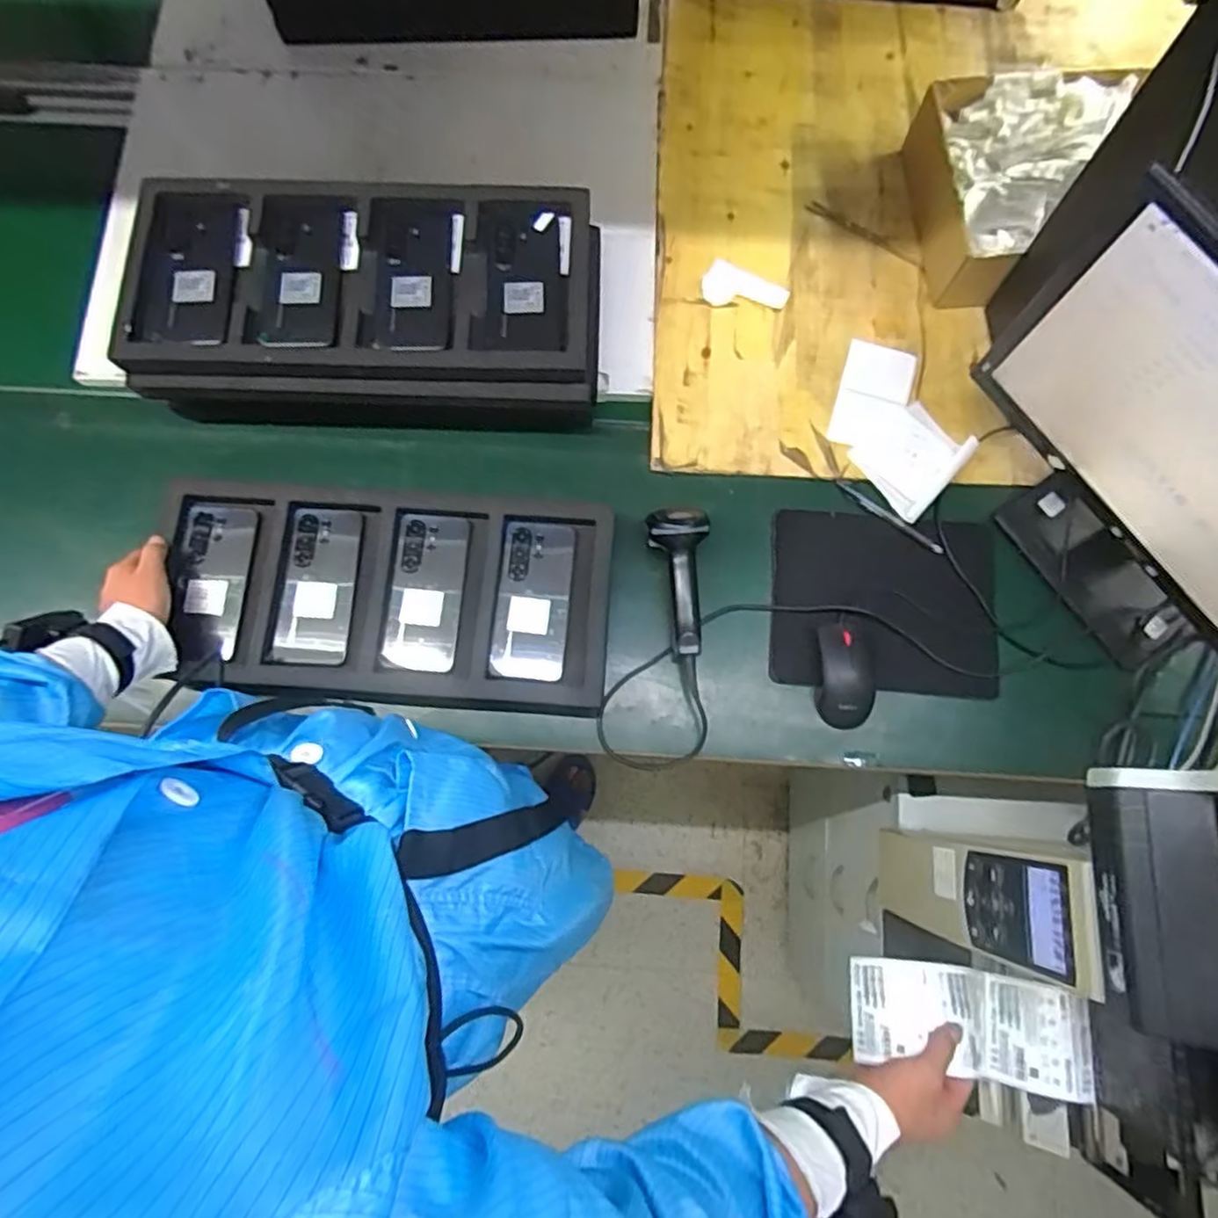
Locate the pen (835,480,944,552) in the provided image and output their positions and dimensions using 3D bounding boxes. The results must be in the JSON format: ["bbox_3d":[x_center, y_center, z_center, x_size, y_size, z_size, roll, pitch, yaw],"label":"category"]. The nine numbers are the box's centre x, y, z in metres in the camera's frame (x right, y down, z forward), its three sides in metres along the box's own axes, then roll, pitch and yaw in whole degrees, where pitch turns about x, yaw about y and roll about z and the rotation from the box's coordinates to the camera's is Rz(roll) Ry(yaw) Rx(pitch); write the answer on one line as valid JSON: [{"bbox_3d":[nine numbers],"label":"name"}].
[{"bbox_3d":[0.324,-0.106,0.800,0.139,0.007,0.013,38,81,9],"label":"pen"}]

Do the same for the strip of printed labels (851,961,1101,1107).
[{"bbox_3d":[0.308,0.358,0.600,0.181,0.040,0.083,4,78,14],"label":"strip of printed labels"}]

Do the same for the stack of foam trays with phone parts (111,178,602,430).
[{"bbox_3d":[-0.261,-0.330,0.787,0.498,0.142,0.252,1,78,2],"label":"stack of foam trays with phone parts"}]

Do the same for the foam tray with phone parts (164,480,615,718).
[{"bbox_3d":[-0.239,-0.010,0.752,0.467,0.049,0.230,7,78,1],"label":"foam tray with phone parts"}]

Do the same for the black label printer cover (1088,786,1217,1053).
[{"bbox_3d":[0.361,0.197,0.453,0.053,0.050,0.151,4,78,1],"label":"black label printer cover"}]

